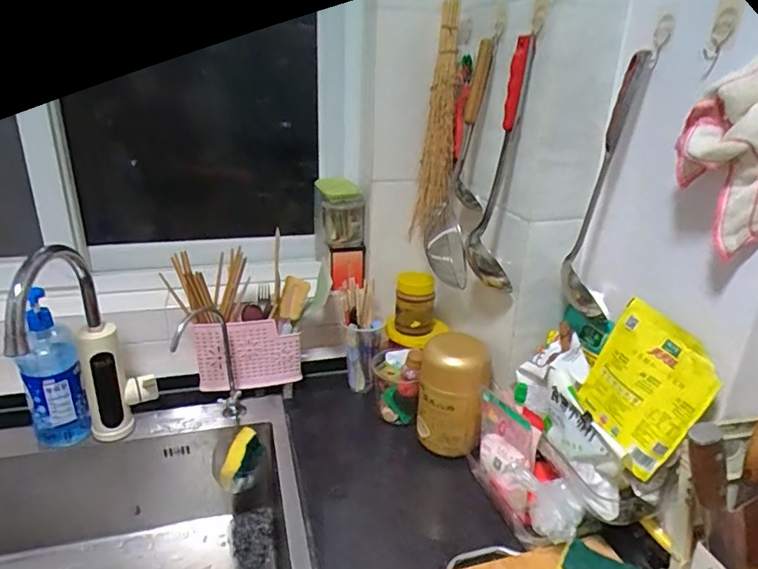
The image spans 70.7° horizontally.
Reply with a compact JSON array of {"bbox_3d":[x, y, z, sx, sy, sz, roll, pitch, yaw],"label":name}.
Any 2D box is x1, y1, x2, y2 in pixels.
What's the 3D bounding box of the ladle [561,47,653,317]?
[{"bbox_3d":[0.300,-0.125,0.725,0.062,0.342,0.051,9,24,17],"label":"ladle"}]

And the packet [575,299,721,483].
[{"bbox_3d":[0.323,0.125,0.656,0.020,0.167,0.132,6,27,-35],"label":"packet"}]

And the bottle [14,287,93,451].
[{"bbox_3d":[-0.522,0.142,0.855,0.082,0.253,0.072,-10,25,-24],"label":"bottle"}]

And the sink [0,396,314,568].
[{"bbox_3d":[-0.448,0.425,0.786,0.670,0.237,0.411,-6,24,-15],"label":"sink"}]

